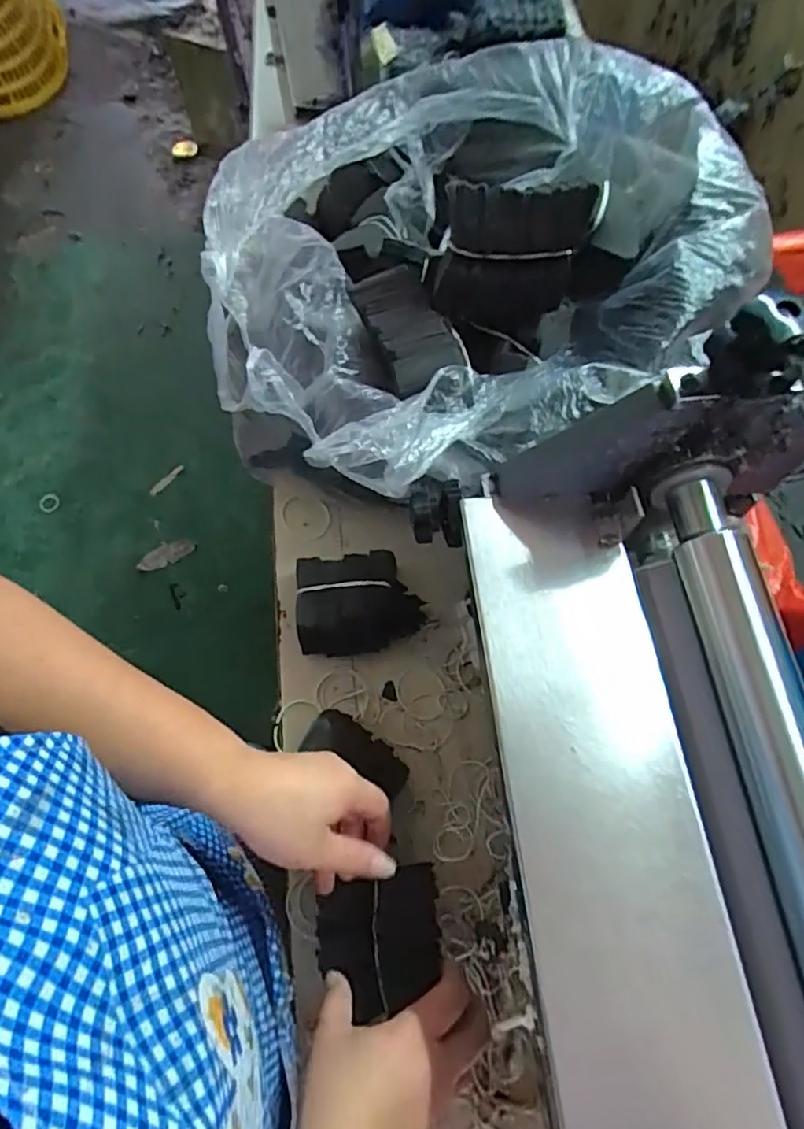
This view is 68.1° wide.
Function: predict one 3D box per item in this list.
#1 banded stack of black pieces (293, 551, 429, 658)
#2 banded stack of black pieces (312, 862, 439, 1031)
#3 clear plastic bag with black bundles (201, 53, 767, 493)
[{"bbox_3d":[-0.037,0.038,0.543,0.108,0.059,0.081,-5,67,-1],"label":"banded stack of black pieces"},{"bbox_3d":[-0.016,0.259,0.410,0.084,0.009,0.083,-7,67,-2],"label":"banded stack of black pieces"},{"bbox_3d":[0.035,-0.239,0.497,0.382,0.215,0.367,-35,71,-13],"label":"clear plastic bag with black bundles"}]

